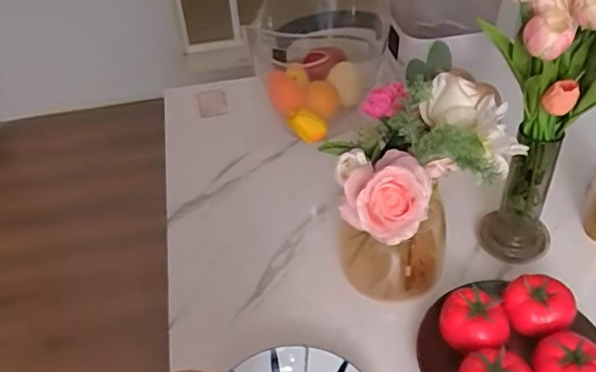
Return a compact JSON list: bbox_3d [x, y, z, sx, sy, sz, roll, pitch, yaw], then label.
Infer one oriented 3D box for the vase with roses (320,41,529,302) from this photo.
[{"bbox_3d":[0.141,0.027,0.714,0.183,0.300,0.155,-13,43,-10],"label":"vase with roses"}]

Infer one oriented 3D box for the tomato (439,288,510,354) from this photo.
[{"bbox_3d":[0.209,0.167,0.692,0.076,0.059,0.073,14,45,19],"label":"tomato"}]

